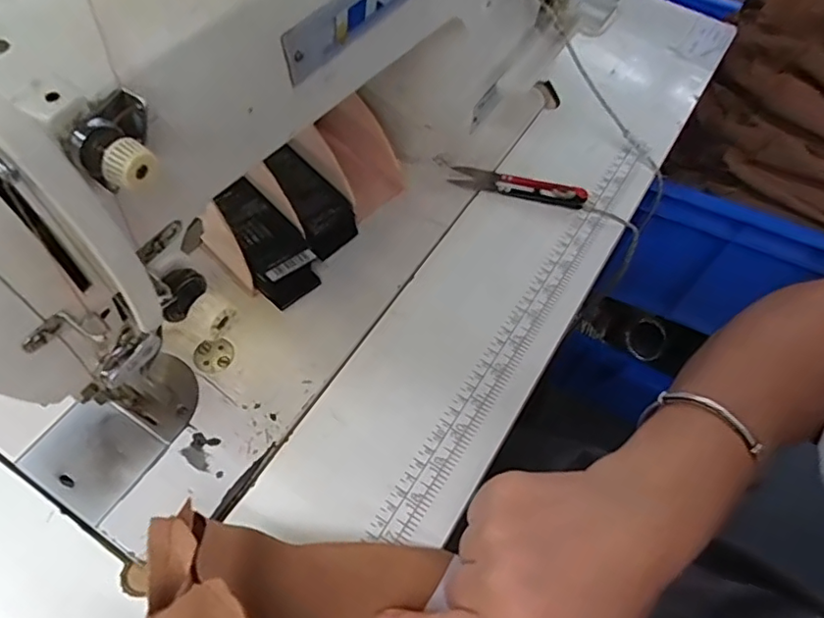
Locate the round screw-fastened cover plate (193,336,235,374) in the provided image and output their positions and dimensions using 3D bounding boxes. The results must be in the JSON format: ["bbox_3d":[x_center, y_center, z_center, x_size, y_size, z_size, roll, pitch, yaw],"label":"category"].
[{"bbox_3d":[-0.128,0.029,0.376,0.023,0.004,0.024,2,59,-4],"label":"round screw-fastened cover plate"}]

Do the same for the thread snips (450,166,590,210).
[{"bbox_3d":[0.084,-0.098,0.466,0.106,0.012,0.023,17,59,6],"label":"thread snips"}]

